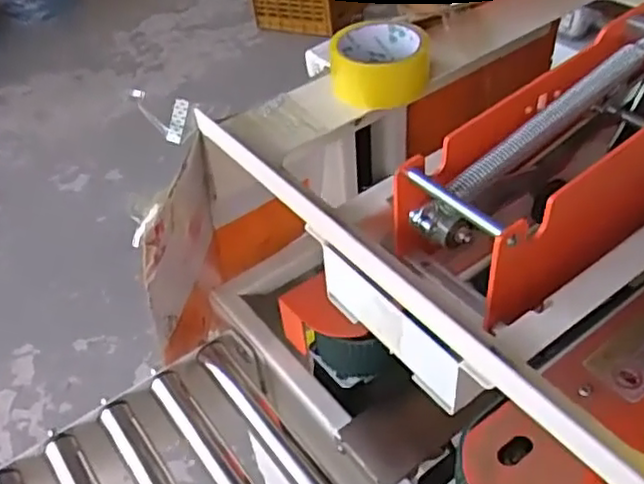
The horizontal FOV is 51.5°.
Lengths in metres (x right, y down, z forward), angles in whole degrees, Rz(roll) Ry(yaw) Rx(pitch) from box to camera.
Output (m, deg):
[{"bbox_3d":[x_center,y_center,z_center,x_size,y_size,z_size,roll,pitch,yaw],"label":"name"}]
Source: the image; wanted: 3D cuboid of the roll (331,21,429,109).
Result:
[{"bbox_3d":[0.055,-0.173,0.644,0.092,0.042,0.091,-2,44,2],"label":"roll"}]

